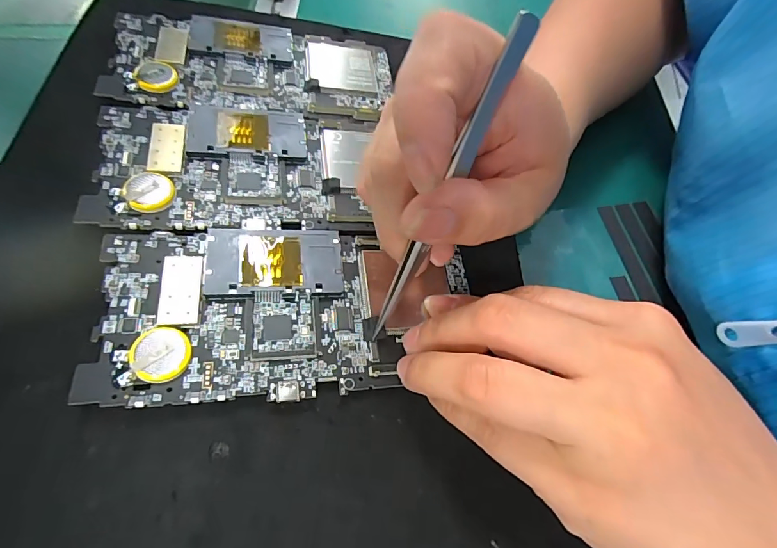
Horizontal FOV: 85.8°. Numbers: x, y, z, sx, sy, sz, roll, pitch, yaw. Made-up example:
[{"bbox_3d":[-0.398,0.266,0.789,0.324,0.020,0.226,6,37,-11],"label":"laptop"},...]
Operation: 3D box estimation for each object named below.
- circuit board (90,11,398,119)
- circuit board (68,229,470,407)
[{"bbox_3d":[-0.072,-0.120,0.241,0.153,0.007,0.069,-3,61,-17],"label":"circuit board"},{"bbox_3d":[-0.037,0.014,0.177,0.149,0.005,0.073,1,63,-16],"label":"circuit board"}]

